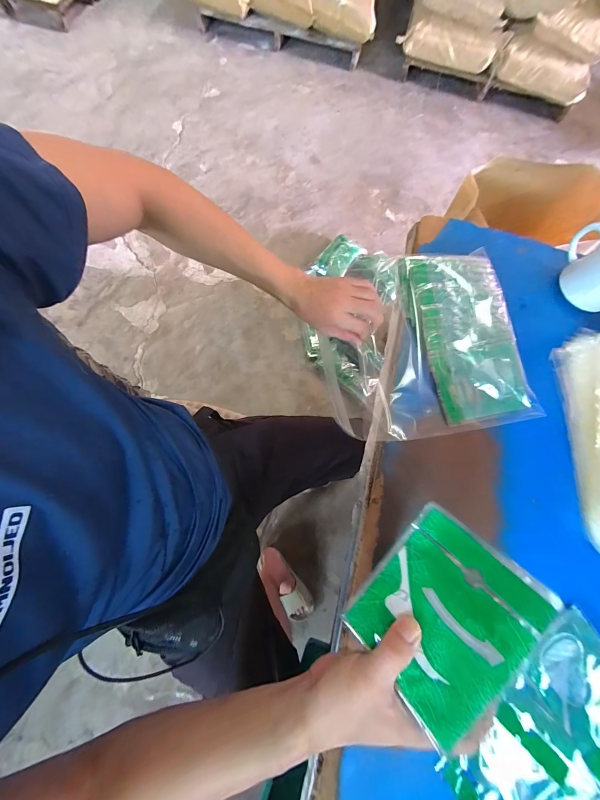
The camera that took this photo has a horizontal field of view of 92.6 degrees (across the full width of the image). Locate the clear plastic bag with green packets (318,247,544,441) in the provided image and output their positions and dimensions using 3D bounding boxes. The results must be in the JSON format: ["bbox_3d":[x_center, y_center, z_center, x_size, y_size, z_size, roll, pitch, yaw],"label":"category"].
[{"bbox_3d":[0.184,-0.092,0.454,0.294,0.040,0.296,-11,77,-3],"label":"clear plastic bag with green packets"}]

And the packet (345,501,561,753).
[{"bbox_3d":[0.116,0.175,0.236,0.135,0.008,0.106,-50,54,-2],"label":"packet"}]

